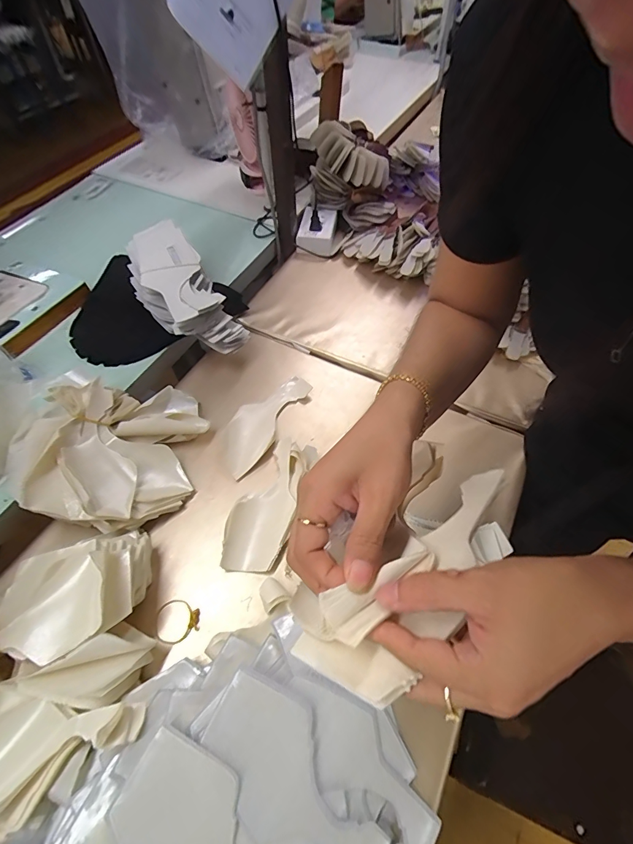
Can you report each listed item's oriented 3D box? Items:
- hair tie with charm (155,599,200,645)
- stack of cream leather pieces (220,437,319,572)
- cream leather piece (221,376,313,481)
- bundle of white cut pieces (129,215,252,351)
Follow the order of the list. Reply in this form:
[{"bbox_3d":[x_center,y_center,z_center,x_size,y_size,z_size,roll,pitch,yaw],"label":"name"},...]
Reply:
[{"bbox_3d":[-0.157,0.224,0.446,0.049,0.007,0.046,0,56,0],"label":"hair tie with charm"},{"bbox_3d":[-0.061,0.102,0.515,0.077,0.013,0.183,15,57,10],"label":"stack of cream leather pieces"},{"bbox_3d":[-0.084,-0.005,0.590,0.076,0.011,0.182,25,60,16],"label":"cream leather piece"},{"bbox_3d":[-0.209,-0.206,0.618,0.108,0.086,0.240,-34,81,-22],"label":"bundle of white cut pieces"}]

